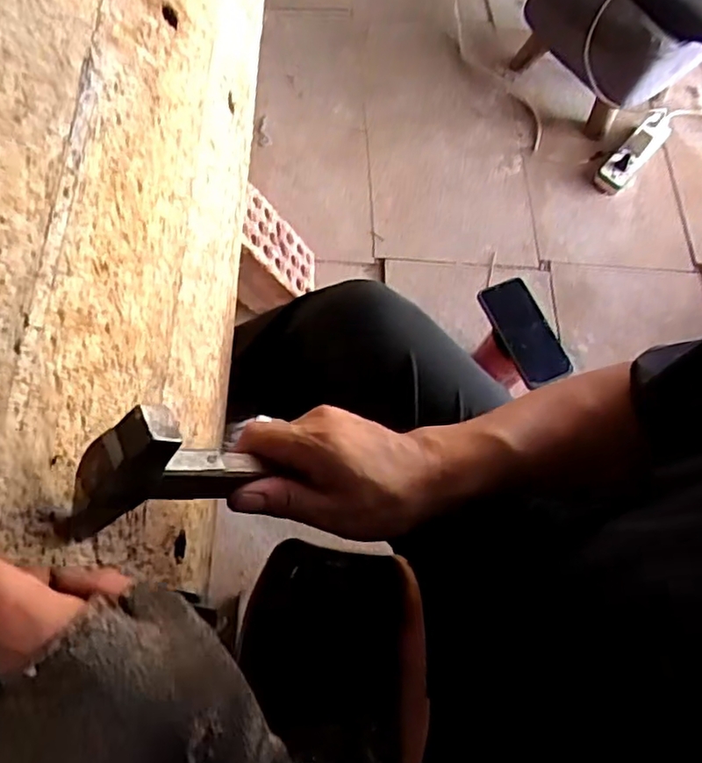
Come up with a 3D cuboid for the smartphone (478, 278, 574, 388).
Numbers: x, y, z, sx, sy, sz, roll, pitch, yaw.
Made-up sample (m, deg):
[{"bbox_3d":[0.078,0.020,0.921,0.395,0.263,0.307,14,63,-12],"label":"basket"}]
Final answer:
[{"bbox_3d":[0.251,-0.073,0.924,0.079,0.015,0.159,-23,77,-14],"label":"smartphone"}]

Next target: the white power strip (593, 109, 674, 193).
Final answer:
[{"bbox_3d":[0.540,-0.438,1.217,0.055,0.039,0.178,43,92,14],"label":"white power strip"}]

